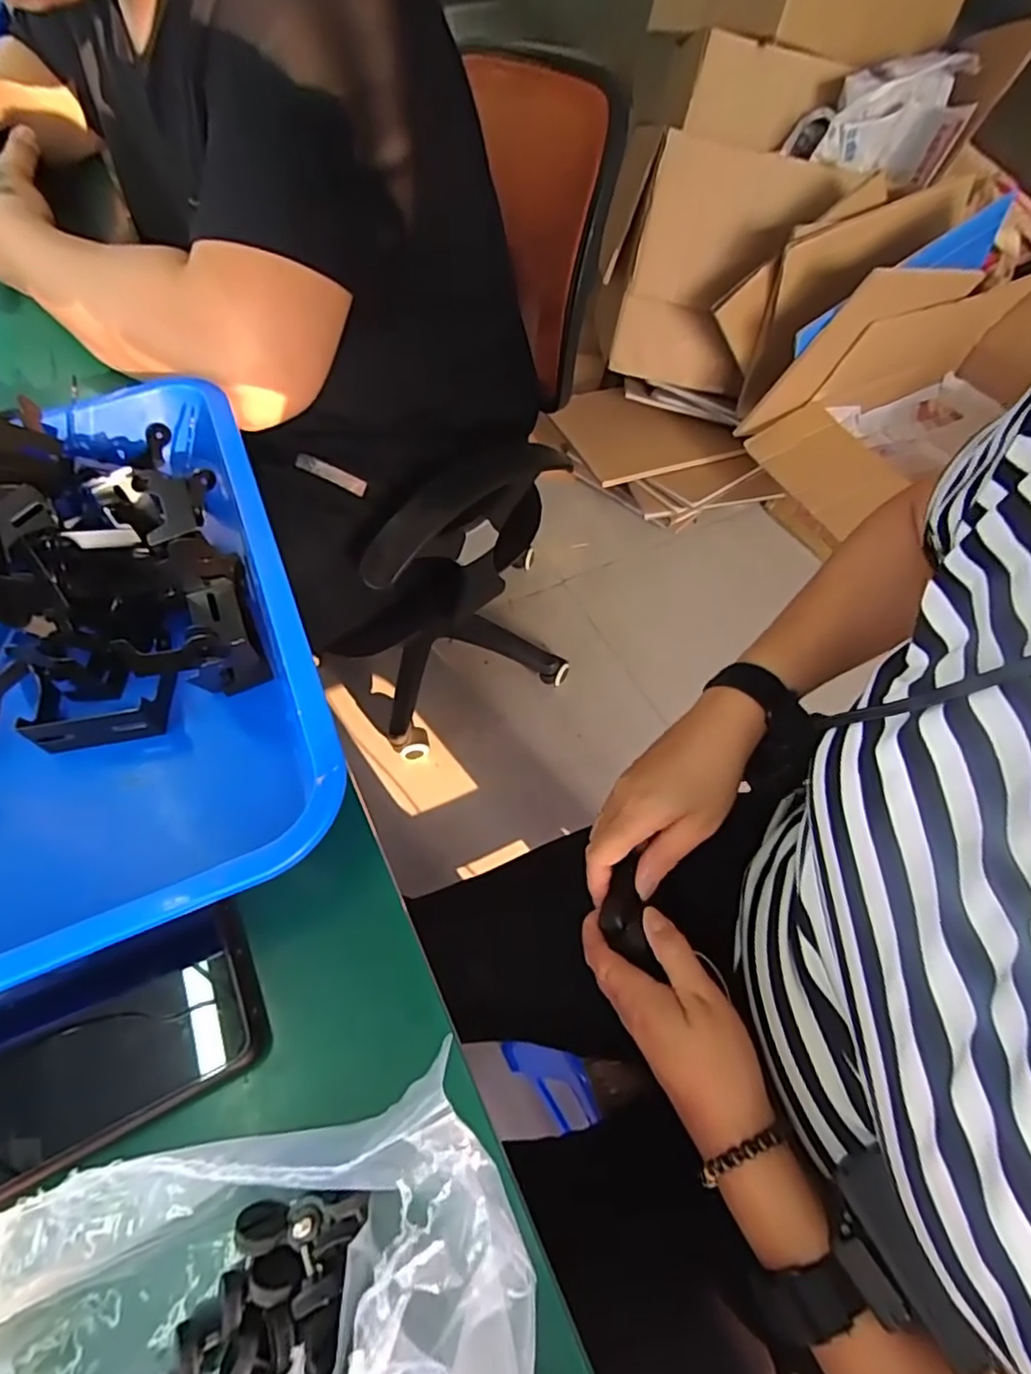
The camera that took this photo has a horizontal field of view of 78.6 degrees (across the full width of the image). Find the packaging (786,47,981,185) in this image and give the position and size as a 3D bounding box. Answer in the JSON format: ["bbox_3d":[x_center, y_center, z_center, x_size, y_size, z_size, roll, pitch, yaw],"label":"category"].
[{"bbox_3d":[0.651,-1.022,1.133,0.279,0.156,0.119,-8,57,-5],"label":"packaging"}]

